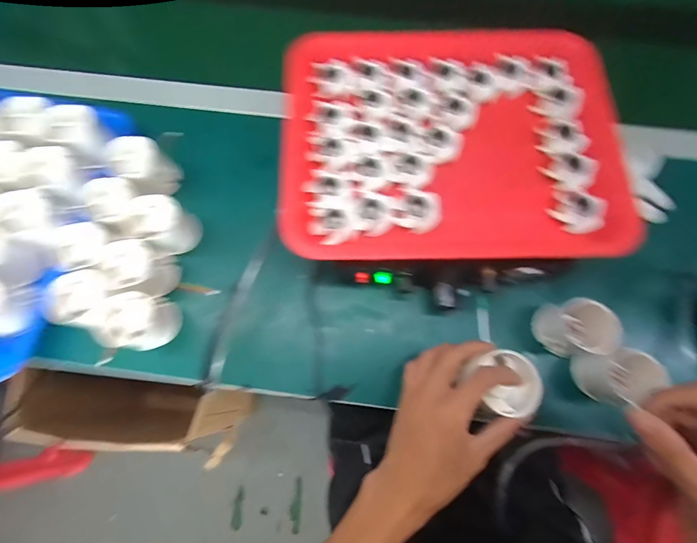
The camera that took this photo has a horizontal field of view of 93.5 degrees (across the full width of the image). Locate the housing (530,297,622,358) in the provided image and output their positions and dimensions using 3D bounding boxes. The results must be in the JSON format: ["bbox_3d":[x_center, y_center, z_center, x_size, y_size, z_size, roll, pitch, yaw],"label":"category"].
[{"bbox_3d":[0.234,0.058,0.339,0.058,0.047,0.054,0,74,-1],"label":"housing"}]

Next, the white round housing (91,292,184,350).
[{"bbox_3d":[-0.224,0.052,0.350,0.062,0.043,0.057,0,74,-1],"label":"white round housing"}]

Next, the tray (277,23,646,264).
[{"bbox_3d":[0.104,-0.145,0.344,0.335,0.036,0.275,-1,74,-1],"label":"tray"}]

